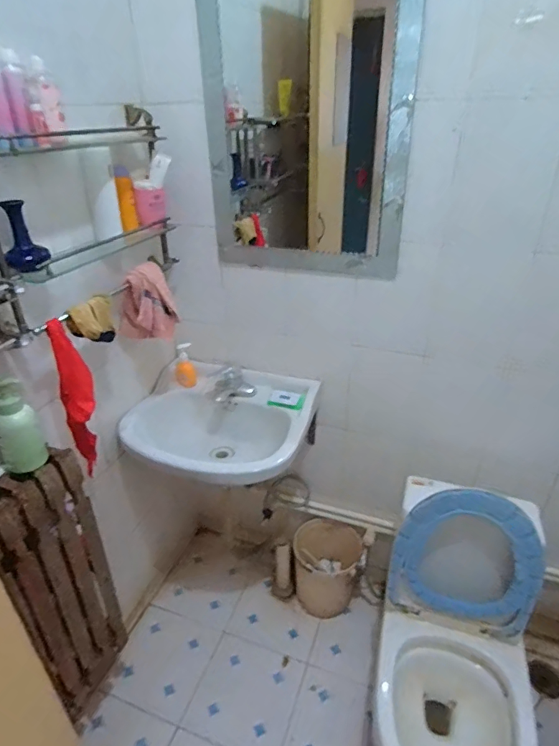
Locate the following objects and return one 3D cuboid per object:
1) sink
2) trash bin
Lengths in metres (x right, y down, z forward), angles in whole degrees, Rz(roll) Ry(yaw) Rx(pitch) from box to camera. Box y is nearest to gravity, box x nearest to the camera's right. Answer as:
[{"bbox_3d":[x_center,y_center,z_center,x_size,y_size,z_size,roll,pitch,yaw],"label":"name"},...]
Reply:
[{"bbox_3d":[-0.179,0.169,1.341,0.512,0.203,0.411,8,31,16],"label":"sink"},{"bbox_3d":[0.169,0.692,1.629,0.232,0.264,0.229,3,30,8],"label":"trash bin"}]

